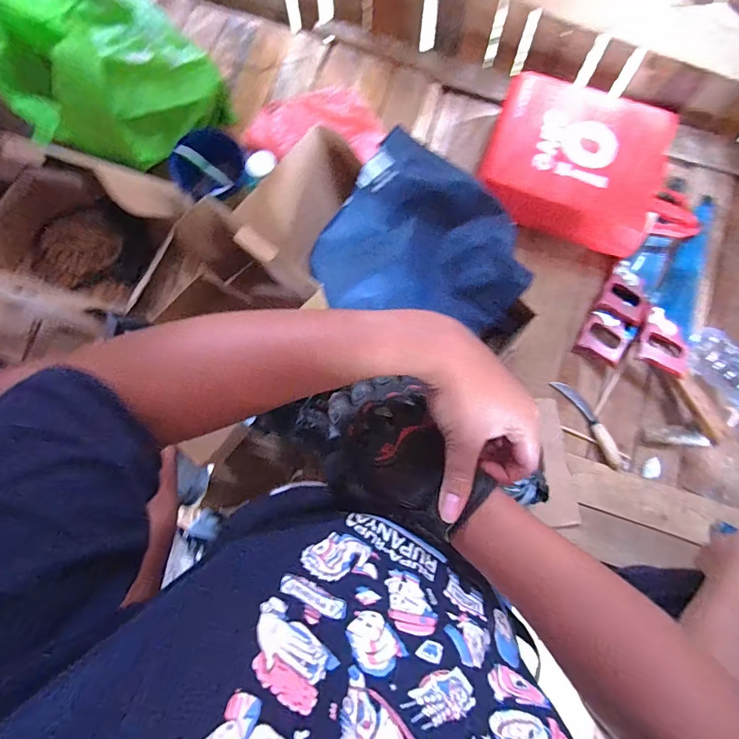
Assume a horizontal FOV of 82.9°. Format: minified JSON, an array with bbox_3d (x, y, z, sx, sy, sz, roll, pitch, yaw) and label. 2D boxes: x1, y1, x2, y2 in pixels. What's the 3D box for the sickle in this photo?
[{"bbox_3d":[0.450,0.108,0.855,0.036,0.029,0.203,-26,78,-6],"label":"sickle"}]

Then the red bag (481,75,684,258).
[{"bbox_3d":[0.444,-0.441,0.899,0.375,0.119,0.320,22,78,5],"label":"red bag"}]

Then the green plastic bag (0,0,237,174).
[{"bbox_3d":[-0.520,-0.581,0.860,0.364,0.219,0.279,-41,80,-9],"label":"green plastic bag"}]

